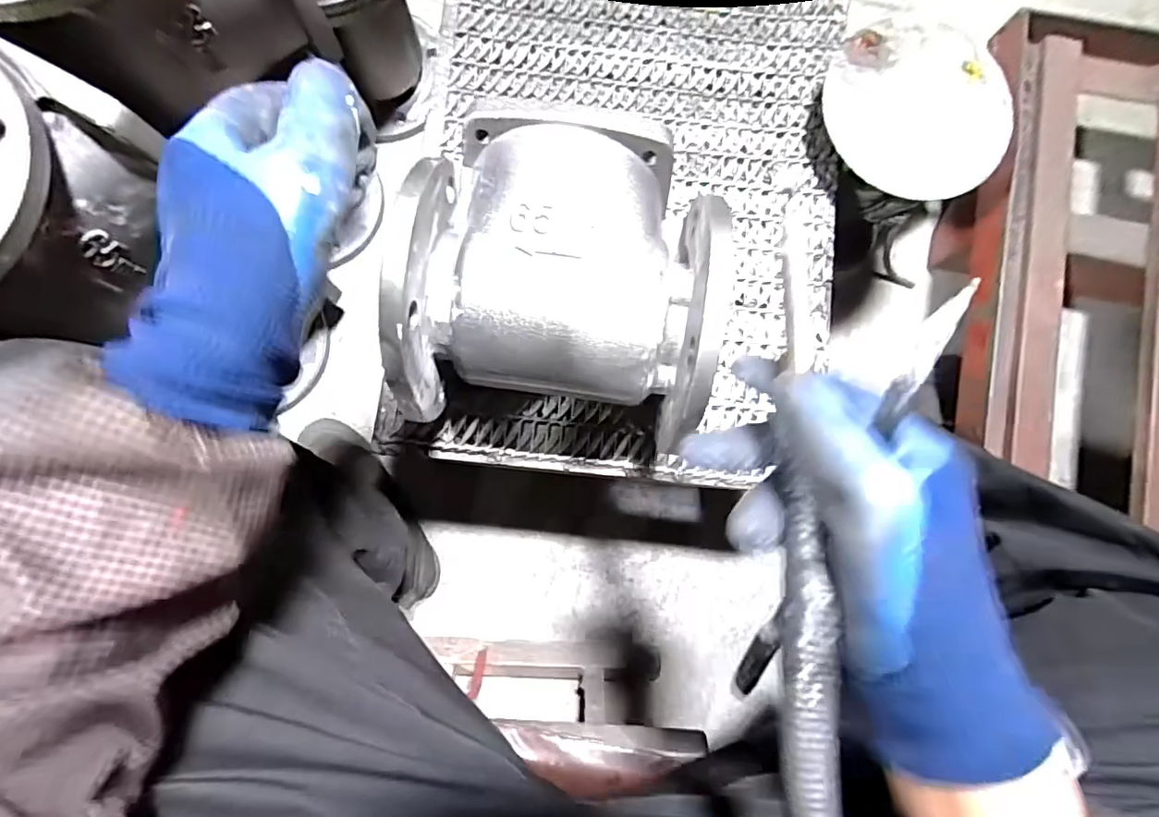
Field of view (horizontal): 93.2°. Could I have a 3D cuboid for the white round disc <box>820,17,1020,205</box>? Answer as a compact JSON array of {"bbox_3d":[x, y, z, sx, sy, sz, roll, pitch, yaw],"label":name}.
[{"bbox_3d":[0.297,-0.265,0.483,0.162,0.015,0.149,0,83,-2],"label":"white round disc"}]

